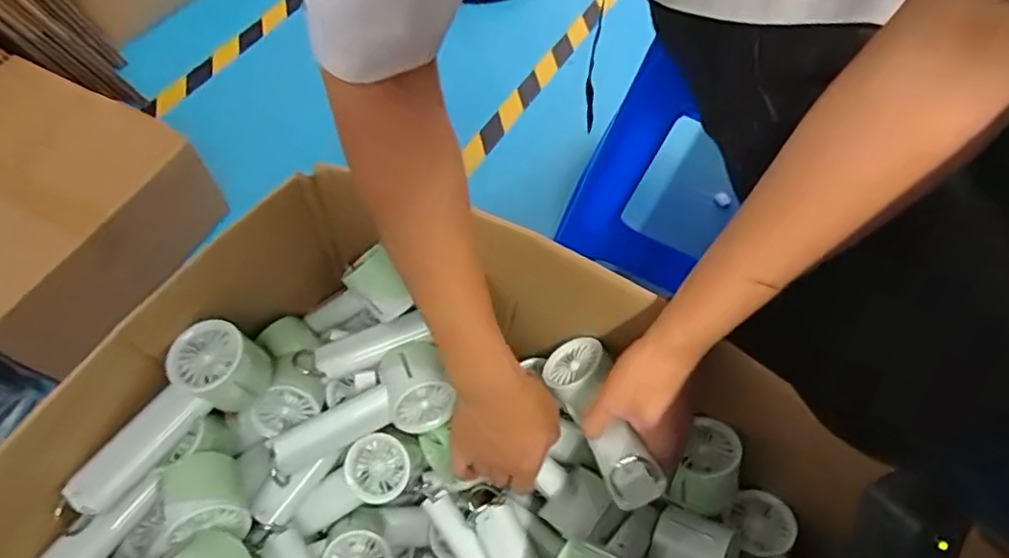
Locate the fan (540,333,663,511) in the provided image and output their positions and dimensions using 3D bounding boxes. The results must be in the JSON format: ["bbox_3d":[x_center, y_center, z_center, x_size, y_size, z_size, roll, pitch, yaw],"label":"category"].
[{"bbox_3d":[0.080,0.112,0.492,0.051,0.041,0.173,-11,32,-9],"label":"fan"}]

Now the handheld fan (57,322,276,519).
[{"bbox_3d":[-0.288,0.116,0.494,0.172,0.081,0.064,-38,69,-21],"label":"handheld fan"}]

